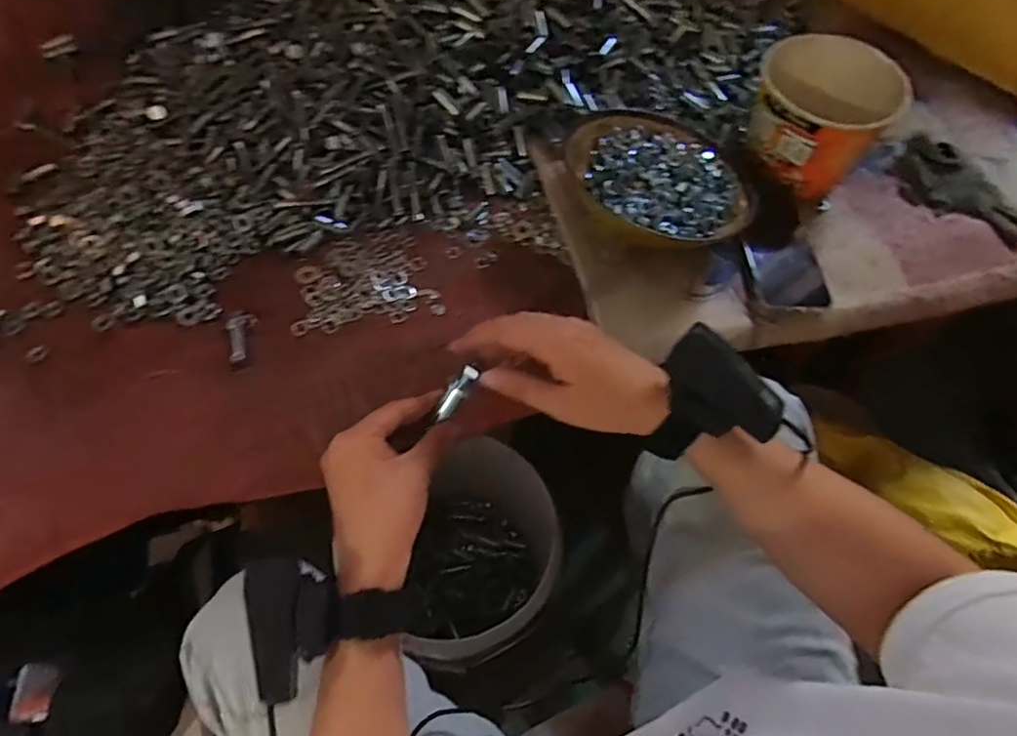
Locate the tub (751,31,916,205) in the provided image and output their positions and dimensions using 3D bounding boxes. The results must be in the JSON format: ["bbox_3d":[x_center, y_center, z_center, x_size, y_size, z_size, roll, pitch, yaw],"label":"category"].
[{"bbox_3d":[0.332,-0.273,0.645,0.137,0.108,0.132,30,62,15],"label":"tub"}]

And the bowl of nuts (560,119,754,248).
[{"bbox_3d":[0.150,-0.181,0.616,0.166,0.057,0.188,-22,62,-15],"label":"bowl of nuts"}]

